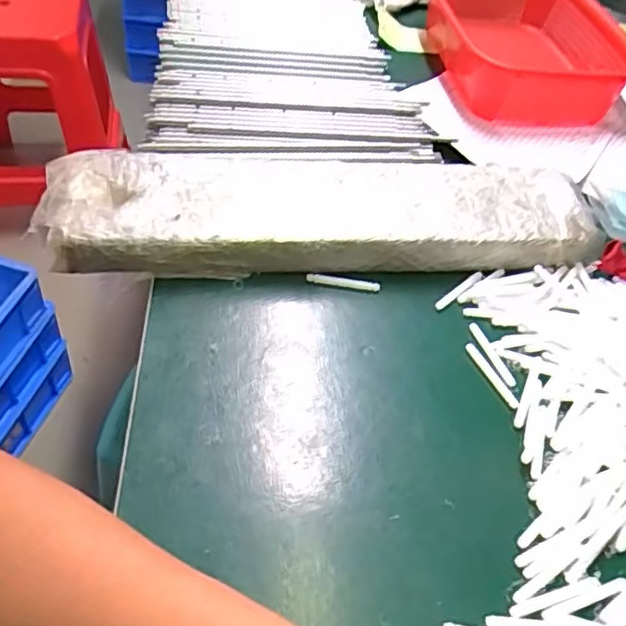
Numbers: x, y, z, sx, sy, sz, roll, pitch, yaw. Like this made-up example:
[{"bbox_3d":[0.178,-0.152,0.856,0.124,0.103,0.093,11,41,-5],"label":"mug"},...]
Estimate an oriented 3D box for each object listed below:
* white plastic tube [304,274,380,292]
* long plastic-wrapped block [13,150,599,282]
[{"bbox_3d":[0.025,-0.025,0.507,0.061,0.004,0.007,8,91,-5],"label":"white plastic tube"},{"bbox_3d":[0.016,-0.087,0.530,0.448,0.054,0.111,-3,49,-8],"label":"long plastic-wrapped block"}]

